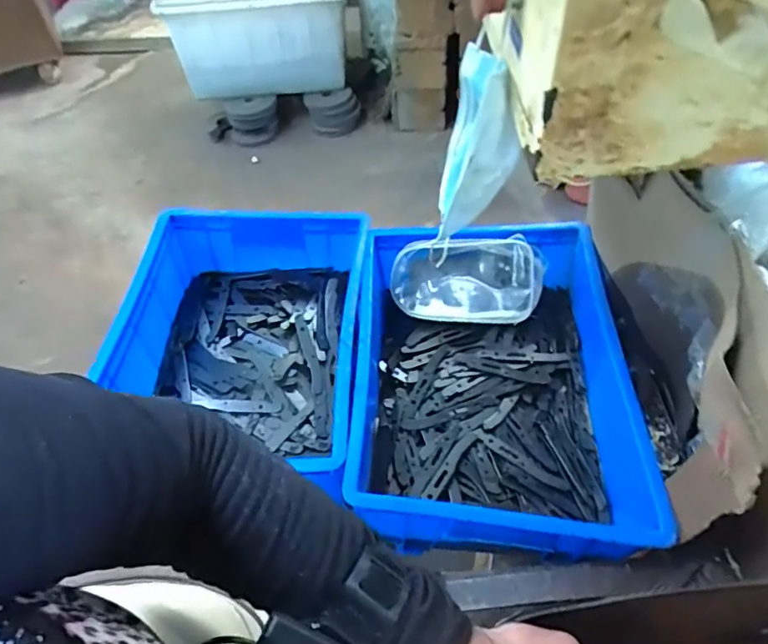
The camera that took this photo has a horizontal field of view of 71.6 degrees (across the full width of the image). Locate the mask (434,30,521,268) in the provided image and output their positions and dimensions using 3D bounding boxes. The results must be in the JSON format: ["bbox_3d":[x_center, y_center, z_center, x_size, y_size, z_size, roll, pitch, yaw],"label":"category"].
[{"bbox_3d":[0.078,-0.141,0.460,0.069,0.176,0.072,16,27,13],"label":"mask"}]

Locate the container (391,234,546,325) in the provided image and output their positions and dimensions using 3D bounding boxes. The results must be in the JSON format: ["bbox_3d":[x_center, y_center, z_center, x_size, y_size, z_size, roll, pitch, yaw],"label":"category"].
[{"bbox_3d":[0.111,-0.056,0.731,0.203,0.037,0.113,0,97,16],"label":"container"}]

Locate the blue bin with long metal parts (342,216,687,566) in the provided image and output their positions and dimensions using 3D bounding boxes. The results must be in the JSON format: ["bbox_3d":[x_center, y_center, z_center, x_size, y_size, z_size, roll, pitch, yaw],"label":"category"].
[{"bbox_3d":[0.121,0.059,0.645,0.304,0.117,0.408,3,53,4],"label":"blue bin with long metal parts"}]

